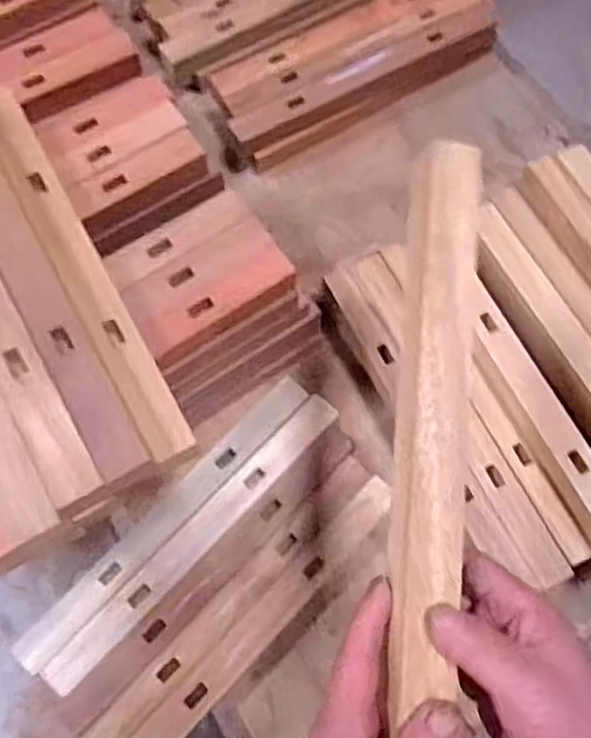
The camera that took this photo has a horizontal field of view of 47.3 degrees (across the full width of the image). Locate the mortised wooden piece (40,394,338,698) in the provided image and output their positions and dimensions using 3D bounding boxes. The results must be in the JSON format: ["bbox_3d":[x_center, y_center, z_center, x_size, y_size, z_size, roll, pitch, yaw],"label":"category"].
[{"bbox_3d":[-0.083,0.144,0.585,0.029,0.029,0.323,42,76,13],"label":"mortised wooden piece"}]

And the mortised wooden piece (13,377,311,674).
[{"bbox_3d":[-0.109,0.129,0.595,0.030,0.036,0.324,42,76,13],"label":"mortised wooden piece"}]

